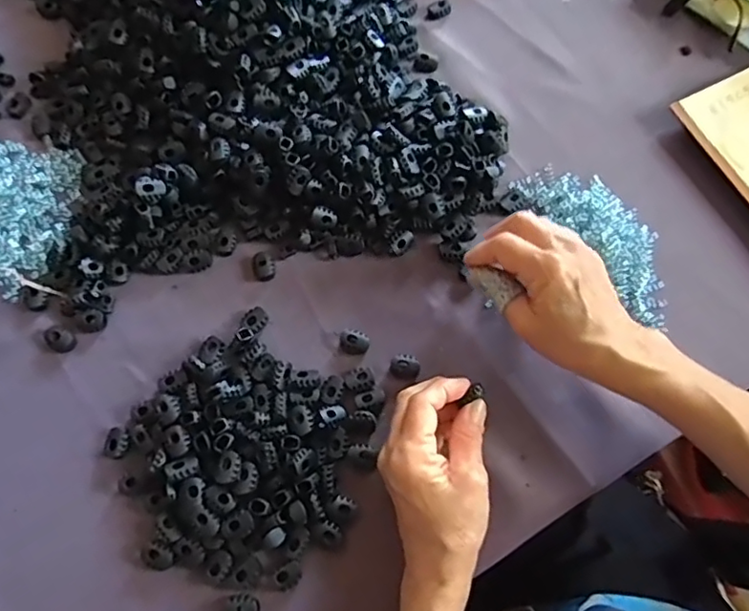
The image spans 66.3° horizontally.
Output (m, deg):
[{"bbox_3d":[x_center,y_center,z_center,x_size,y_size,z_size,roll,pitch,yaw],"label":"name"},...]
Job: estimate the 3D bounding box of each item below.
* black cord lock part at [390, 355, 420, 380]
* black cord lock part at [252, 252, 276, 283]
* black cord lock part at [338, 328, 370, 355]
[{"bbox_3d":[0.022,0.045,0.419,0.021,0.006,0.017,1,71,2],"label":"black cord lock part"},{"bbox_3d":[-0.087,-0.031,0.447,0.018,0.006,0.023,-26,72,-7],"label":"black cord lock part"},{"bbox_3d":[-0.015,0.026,0.427,0.023,0.007,0.018,17,73,8],"label":"black cord lock part"}]

